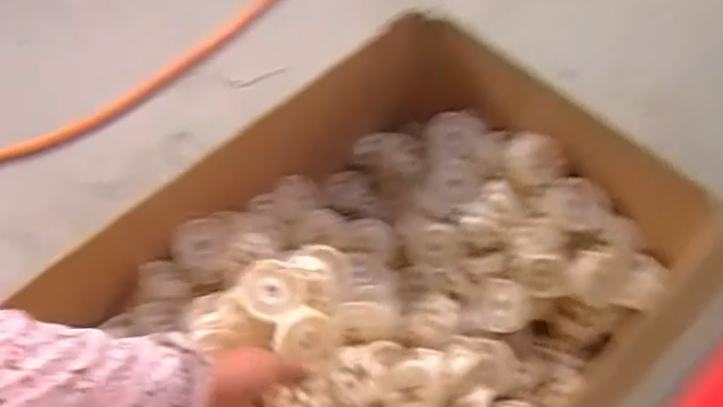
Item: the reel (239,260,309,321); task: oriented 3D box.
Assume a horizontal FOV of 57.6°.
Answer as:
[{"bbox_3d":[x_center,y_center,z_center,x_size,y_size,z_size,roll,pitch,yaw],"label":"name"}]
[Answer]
[{"bbox_3d":[-0.098,0.097,0.717,0.077,0.026,0.066,12,61,7],"label":"reel"}]

